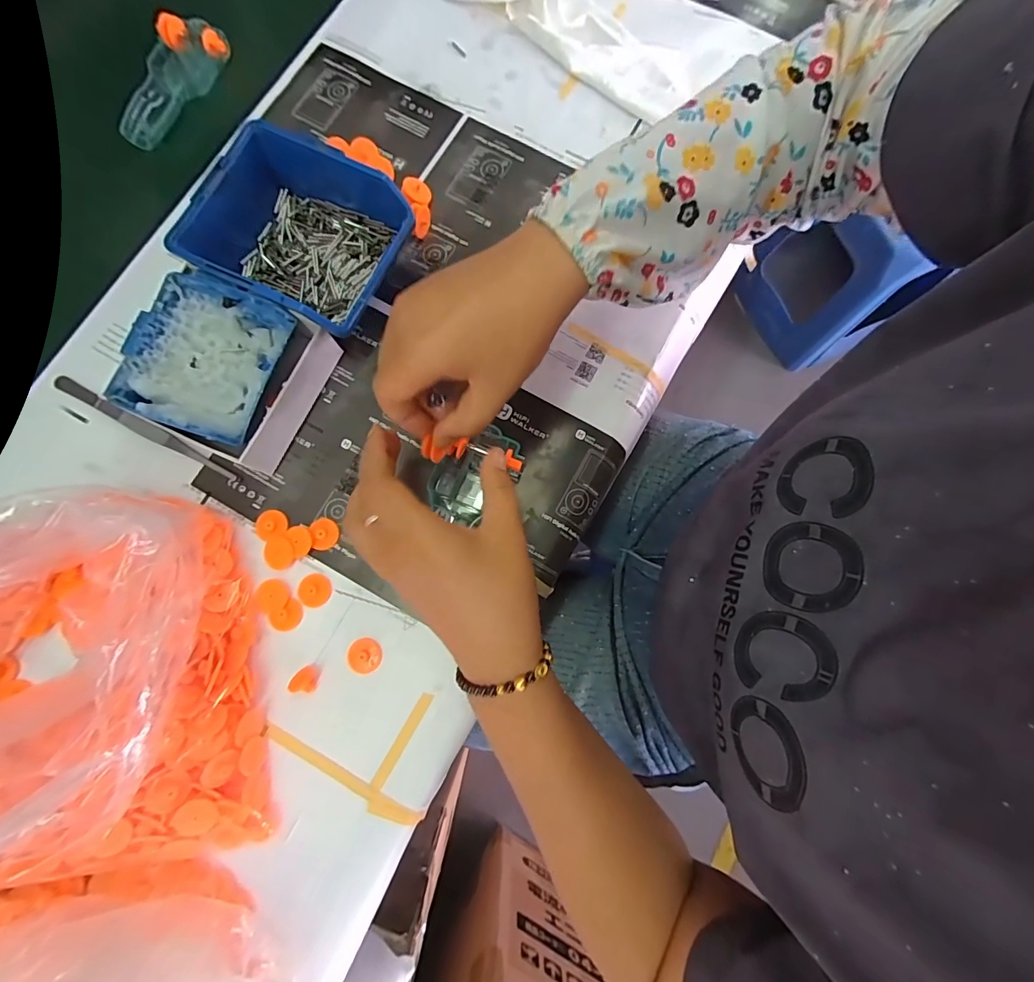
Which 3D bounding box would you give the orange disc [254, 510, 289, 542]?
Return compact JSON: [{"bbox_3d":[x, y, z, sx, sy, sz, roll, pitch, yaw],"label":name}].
[{"bbox_3d":[-0.172,0.024,0.310,0.024,0.004,0.020,-12,80,-2],"label":"orange disc"}]

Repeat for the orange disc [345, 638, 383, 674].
[{"bbox_3d":[-0.104,0.112,0.300,0.022,0.007,0.023,0,80,0],"label":"orange disc"}]

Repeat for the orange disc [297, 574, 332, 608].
[{"bbox_3d":[-0.141,0.069,0.304,0.024,0.007,0.022,0,80,0],"label":"orange disc"}]

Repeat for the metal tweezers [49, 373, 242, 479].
[{"bbox_3d":[-0.269,-0.046,0.318,0.148,0.012,0.011,28,81,5],"label":"metal tweezers"}]

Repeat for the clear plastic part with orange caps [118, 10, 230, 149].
[{"bbox_3d":[-0.303,-0.354,0.378,0.058,0.021,0.121,33,81,5],"label":"clear plastic part with orange caps"}]

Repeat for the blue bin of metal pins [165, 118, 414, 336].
[{"bbox_3d":[-0.151,-0.175,0.318,0.129,0.061,0.114,24,80,4],"label":"blue bin of metal pins"}]

